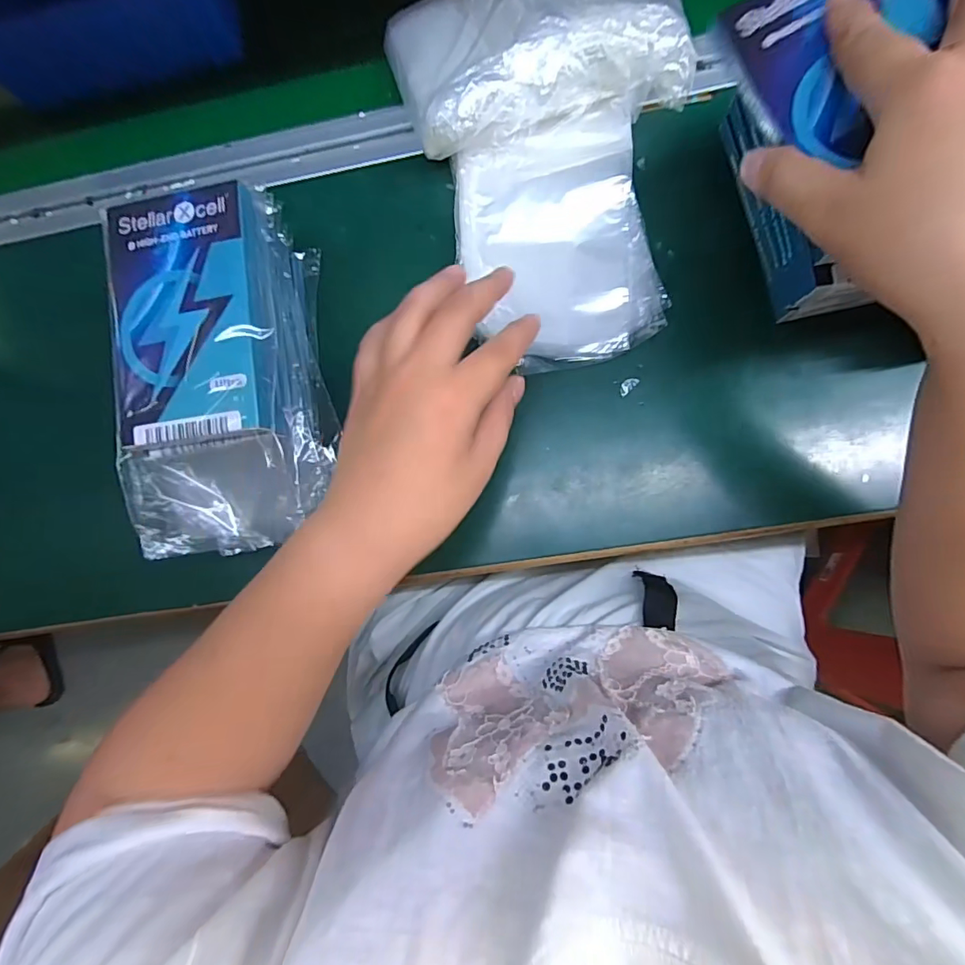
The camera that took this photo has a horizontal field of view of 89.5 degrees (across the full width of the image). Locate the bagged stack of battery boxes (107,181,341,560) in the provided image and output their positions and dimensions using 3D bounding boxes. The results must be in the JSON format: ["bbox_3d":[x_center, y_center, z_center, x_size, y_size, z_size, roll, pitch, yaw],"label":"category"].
[{"bbox_3d":[-0.149,-0.059,0.292,0.113,0.090,0.198,-11,83,5],"label":"bagged stack of battery boxes"}]

